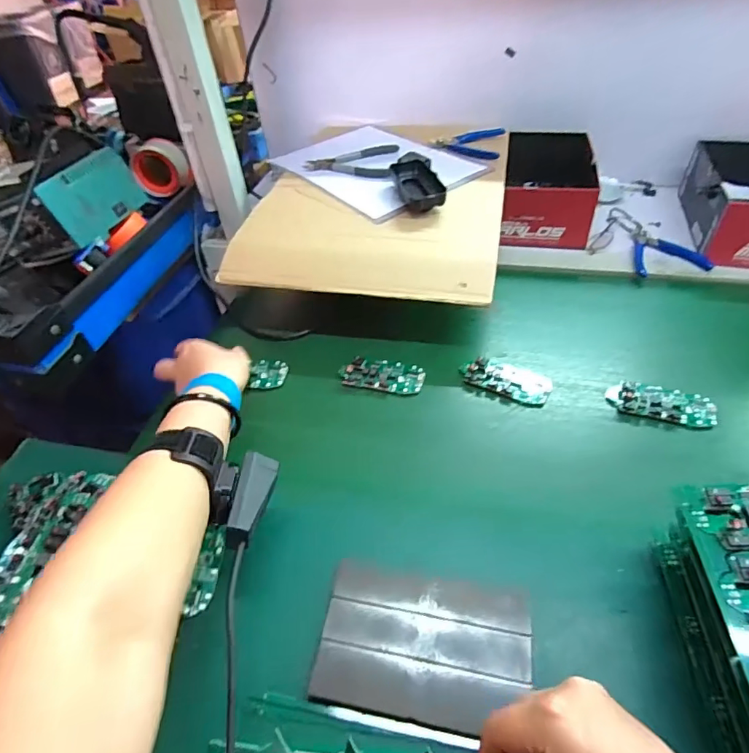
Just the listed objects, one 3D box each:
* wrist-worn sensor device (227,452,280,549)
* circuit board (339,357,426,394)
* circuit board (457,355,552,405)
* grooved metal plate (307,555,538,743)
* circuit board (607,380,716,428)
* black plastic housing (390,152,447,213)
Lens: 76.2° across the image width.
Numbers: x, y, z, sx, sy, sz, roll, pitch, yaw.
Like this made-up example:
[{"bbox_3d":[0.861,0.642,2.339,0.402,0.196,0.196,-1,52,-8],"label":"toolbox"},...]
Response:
[{"bbox_3d":[-0.093,0.092,0.366,0.024,0.018,0.073,0,45,6],"label":"wrist-worn sensor device"},{"bbox_3d":[0.010,-0.004,0.559,0.094,0.014,0.046,7,46,13],"label":"circuit board"},{"bbox_3d":[0.148,0.003,0.542,0.100,0.019,0.048,21,51,25],"label":"circuit board"},{"bbox_3d":[0.037,0.191,0.346,0.146,0.008,0.099,5,45,9],"label":"grooved metal plate"},{"bbox_3d":[0.303,0.028,0.507,0.102,0.013,0.046,11,47,17],"label":"circuit board"},{"bbox_3d":[0.060,-0.271,0.667,0.059,0.034,0.131,-7,44,-1],"label":"black plastic housing"}]

